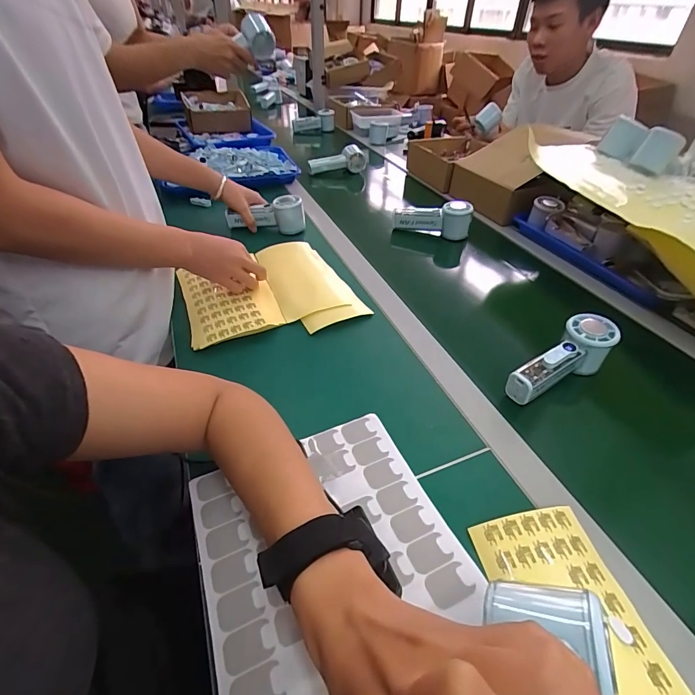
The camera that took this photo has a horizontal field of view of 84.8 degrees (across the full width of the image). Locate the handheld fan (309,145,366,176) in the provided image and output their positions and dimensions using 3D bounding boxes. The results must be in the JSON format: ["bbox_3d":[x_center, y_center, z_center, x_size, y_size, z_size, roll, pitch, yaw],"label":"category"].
[{"bbox_3d":[-0.030,-0.506,1.046,0.153,0.072,0.043,-5,43,-6],"label":"handheld fan"}]

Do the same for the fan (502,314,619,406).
[{"bbox_3d":[0.260,0.019,0.470,0.152,0.053,0.051,-31,48,-10],"label":"fan"}]

